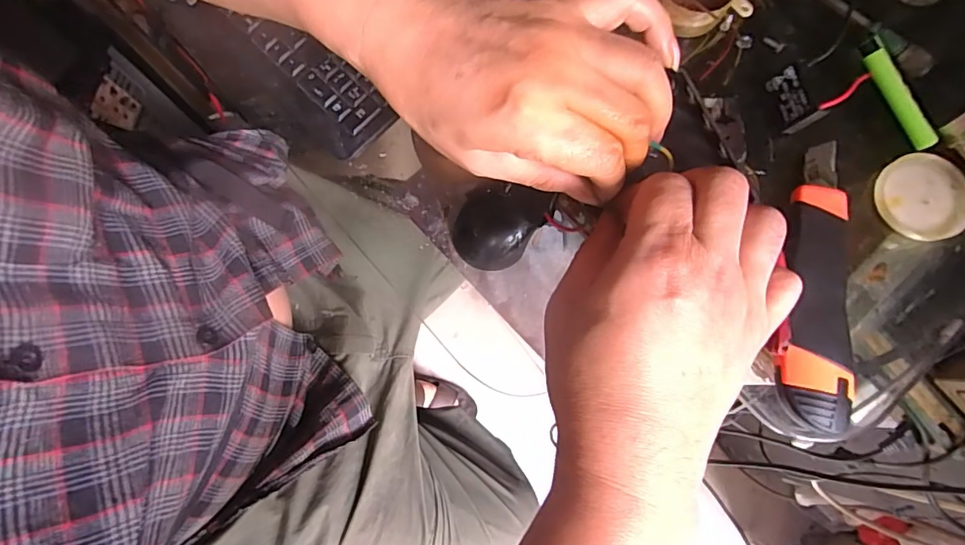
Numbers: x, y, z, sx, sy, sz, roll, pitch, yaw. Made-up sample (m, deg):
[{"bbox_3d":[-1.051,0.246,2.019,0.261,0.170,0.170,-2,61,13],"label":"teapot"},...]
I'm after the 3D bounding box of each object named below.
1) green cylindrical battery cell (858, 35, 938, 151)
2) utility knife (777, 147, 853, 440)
[{"bbox_3d":[0.260,-0.112,0.312,0.012,0.009,0.076,-33,92,-7],"label":"green cylindrical battery cell"},{"bbox_3d":[0.197,0.003,0.294,0.037,0.020,0.173,10,77,2],"label":"utility knife"}]

